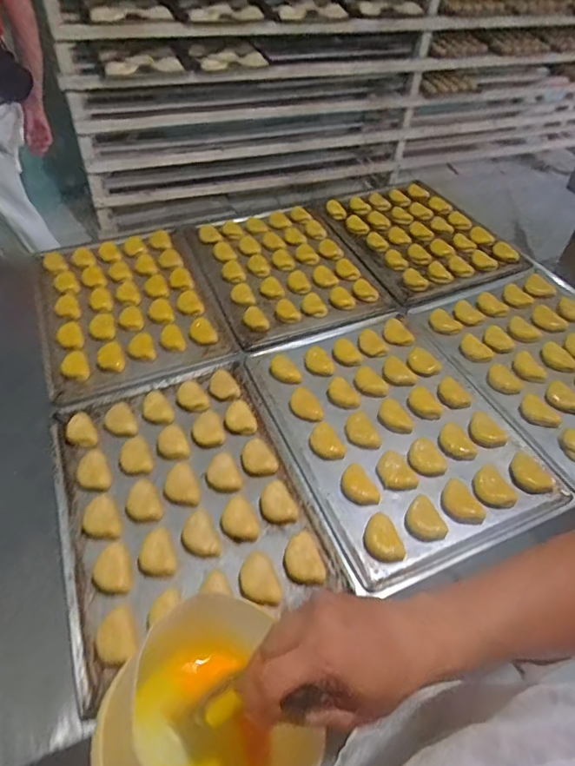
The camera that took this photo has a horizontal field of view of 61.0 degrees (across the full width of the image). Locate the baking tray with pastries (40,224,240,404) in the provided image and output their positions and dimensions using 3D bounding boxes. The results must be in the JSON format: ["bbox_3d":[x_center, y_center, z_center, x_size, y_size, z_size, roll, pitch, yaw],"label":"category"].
[{"bbox_3d":[-0.320,-0.171,0.982,0.327,0.027,0.444,-18,51,-14],"label":"baking tray with pastries"}]

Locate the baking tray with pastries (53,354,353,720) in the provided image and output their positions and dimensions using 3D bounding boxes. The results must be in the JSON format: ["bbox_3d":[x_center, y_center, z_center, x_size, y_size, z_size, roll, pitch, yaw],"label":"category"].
[{"bbox_3d":[-0.152,0.153,0.703,0.333,0.033,0.453,-17,51,-14],"label":"baking tray with pastries"}]

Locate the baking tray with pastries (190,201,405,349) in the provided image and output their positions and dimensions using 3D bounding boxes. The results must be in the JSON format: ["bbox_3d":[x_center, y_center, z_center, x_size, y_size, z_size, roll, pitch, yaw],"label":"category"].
[{"bbox_3d":[-0.009,-0.251,1.059,0.327,0.033,0.441,-20,52,-16],"label":"baking tray with pastries"}]

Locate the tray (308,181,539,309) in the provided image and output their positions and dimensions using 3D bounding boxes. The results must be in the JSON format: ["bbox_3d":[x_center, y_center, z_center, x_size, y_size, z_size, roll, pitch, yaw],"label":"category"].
[{"bbox_3d":[0.289,-0.360,1.141,0.332,0.031,0.438,-21,52,-17],"label":"tray"}]

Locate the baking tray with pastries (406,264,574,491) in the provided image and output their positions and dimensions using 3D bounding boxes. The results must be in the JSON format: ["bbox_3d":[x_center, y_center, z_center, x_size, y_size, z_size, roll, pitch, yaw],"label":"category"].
[{"bbox_3d":[0.475,-0.053,0.866,0.341,0.028,0.478,-21,52,-17],"label":"baking tray with pastries"}]

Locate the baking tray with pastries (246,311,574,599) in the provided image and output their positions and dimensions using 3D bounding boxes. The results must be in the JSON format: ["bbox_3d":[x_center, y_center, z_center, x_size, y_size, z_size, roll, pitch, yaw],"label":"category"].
[{"bbox_3d":[0.159,0.059,0.786,0.339,0.032,0.458,-19,52,-16],"label":"baking tray with pastries"}]

